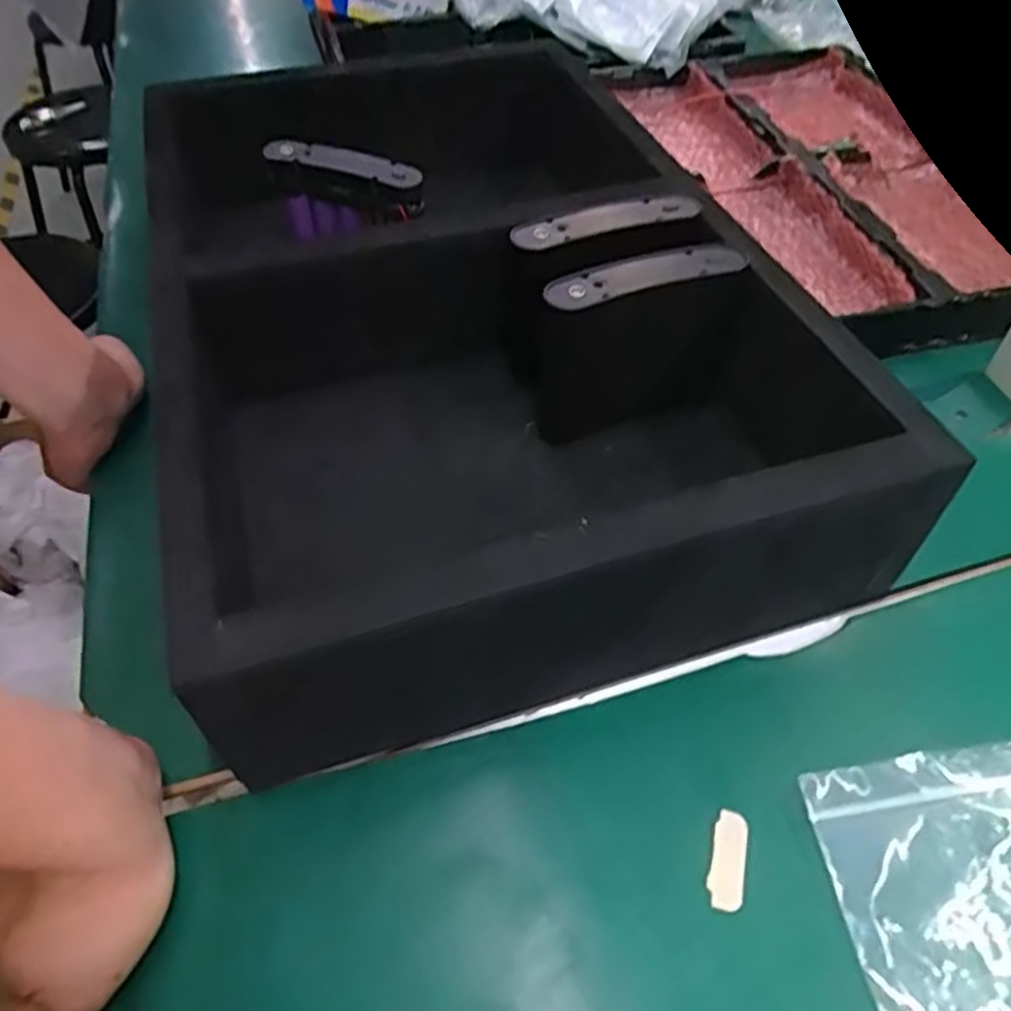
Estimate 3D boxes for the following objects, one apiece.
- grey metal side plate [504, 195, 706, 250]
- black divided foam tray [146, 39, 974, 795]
[{"bbox_3d":[0.063,-0.179,0.475,0.126,0.006,0.030,-18,53,-13],"label":"grey metal side plate"},{"bbox_3d":[-0.016,-0.122,0.489,0.371,0.128,0.474,-14,53,-11],"label":"black divided foam tray"}]

